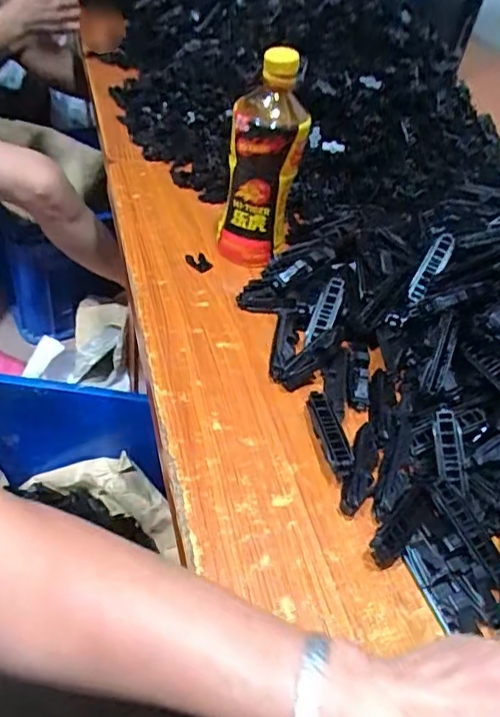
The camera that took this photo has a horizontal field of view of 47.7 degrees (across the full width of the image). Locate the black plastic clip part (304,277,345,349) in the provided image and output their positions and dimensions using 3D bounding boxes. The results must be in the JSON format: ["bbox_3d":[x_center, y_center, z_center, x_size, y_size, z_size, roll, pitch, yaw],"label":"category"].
[{"bbox_3d":[0.069,-0.042,0.512,0.019,0.012,0.073,22,74,15],"label":"black plastic clip part"}]

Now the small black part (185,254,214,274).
[{"bbox_3d":[-0.052,-0.097,0.575,0.028,0.009,0.021,7,44,-4],"label":"small black part"}]

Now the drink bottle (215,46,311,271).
[{"bbox_3d":[0.011,-0.180,0.537,0.067,0.194,0.055,7,44,-4],"label":"drink bottle"}]

